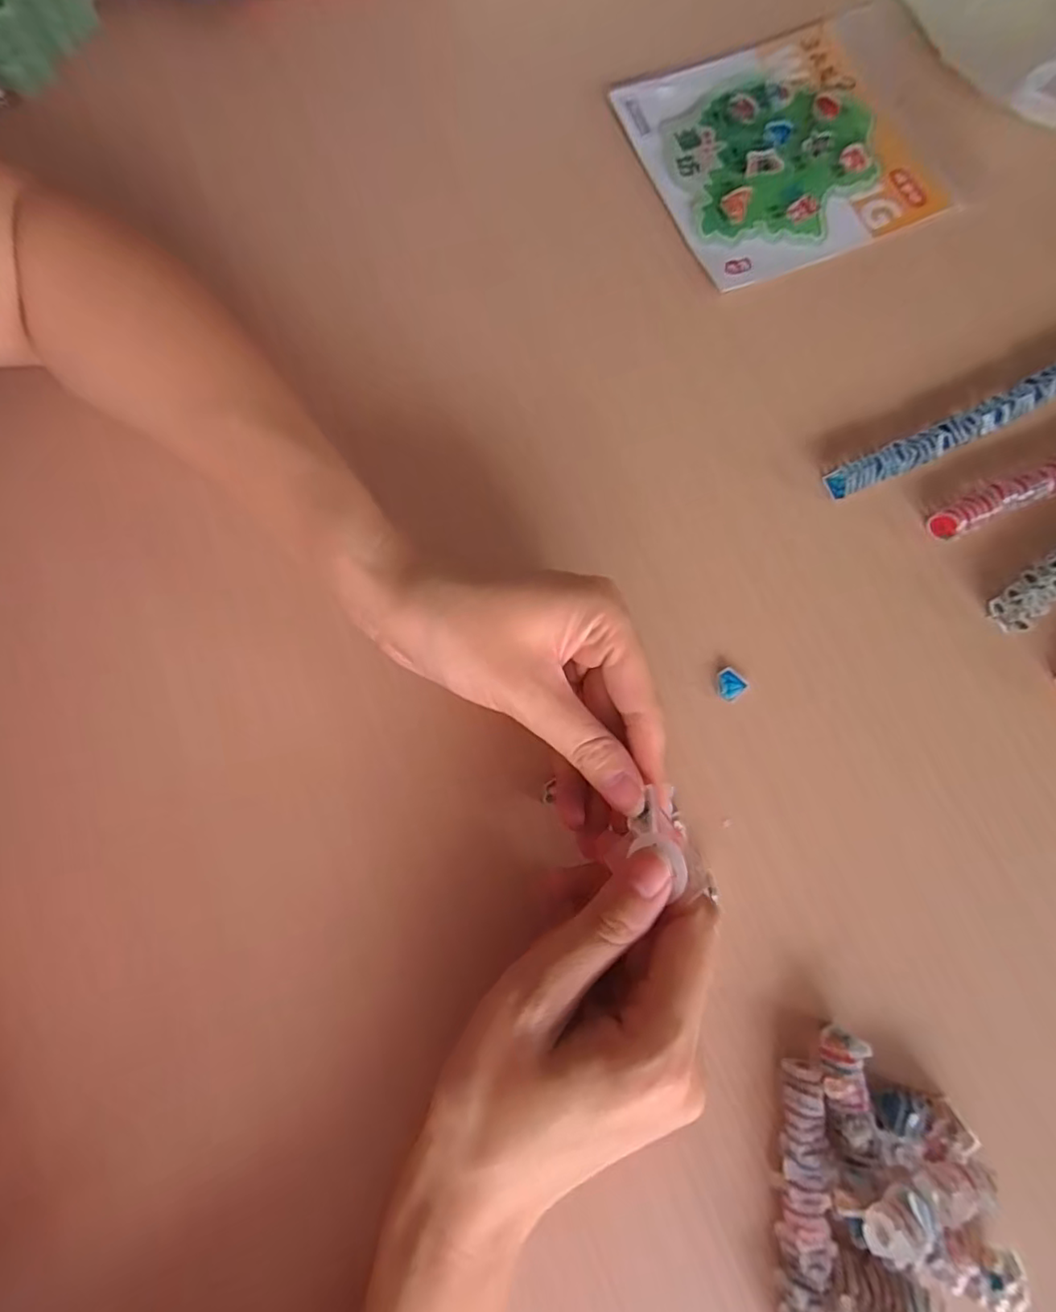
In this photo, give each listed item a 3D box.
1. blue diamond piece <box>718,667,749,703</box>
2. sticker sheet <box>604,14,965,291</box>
[{"bbox_3d":[0.087,0.012,0.261,0.013,0.004,0.012,42,82,8],"label":"blue diamond piece"},{"bbox_3d":[0.135,-0.268,0.316,0.143,0.006,0.133,-21,79,-3],"label":"sticker sheet"}]

